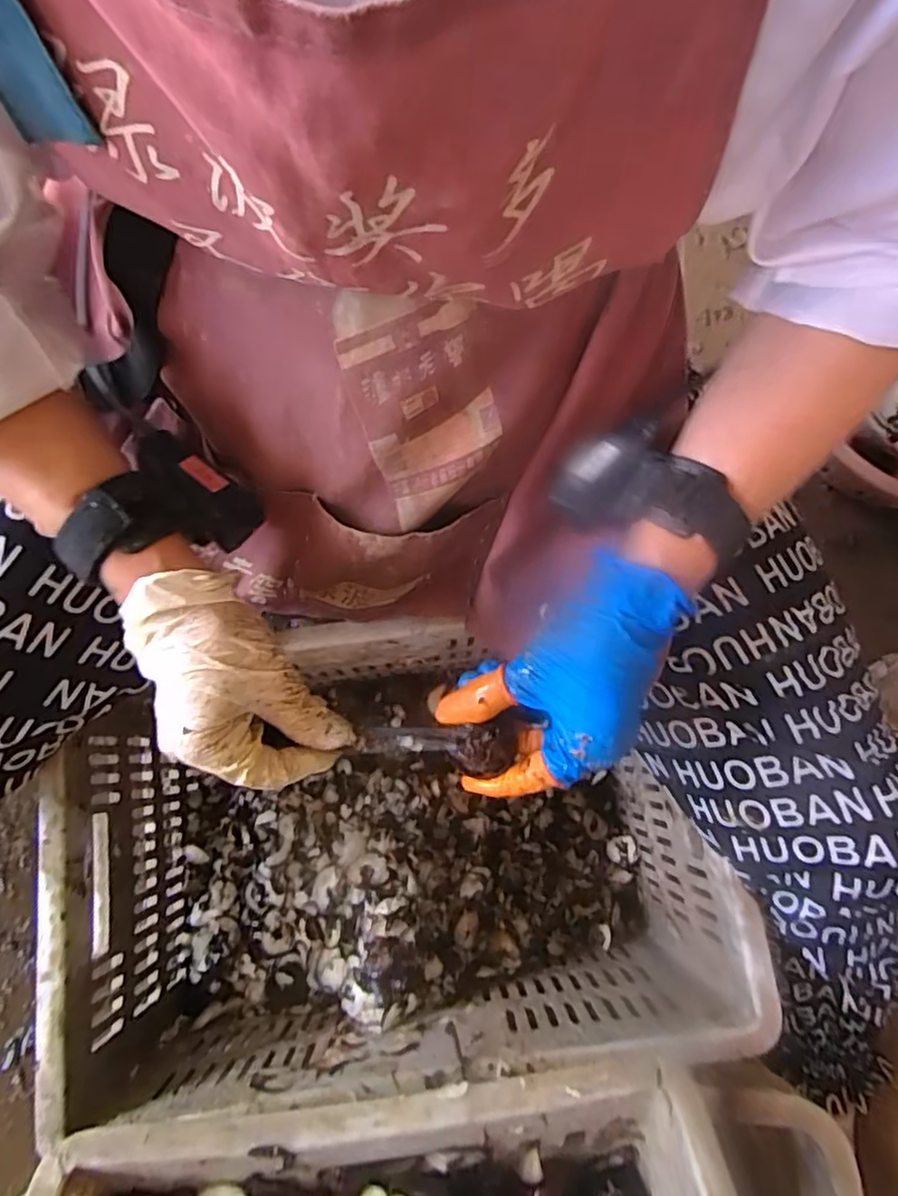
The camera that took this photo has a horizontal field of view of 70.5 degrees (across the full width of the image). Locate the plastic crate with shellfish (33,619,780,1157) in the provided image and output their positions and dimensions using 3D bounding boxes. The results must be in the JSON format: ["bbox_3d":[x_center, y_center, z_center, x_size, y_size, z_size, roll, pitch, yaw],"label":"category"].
[{"bbox_3d":[-0.042,0.192,0.528,0.449,0.223,0.284,-7,75,-3],"label":"plastic crate with shellfish"}]

